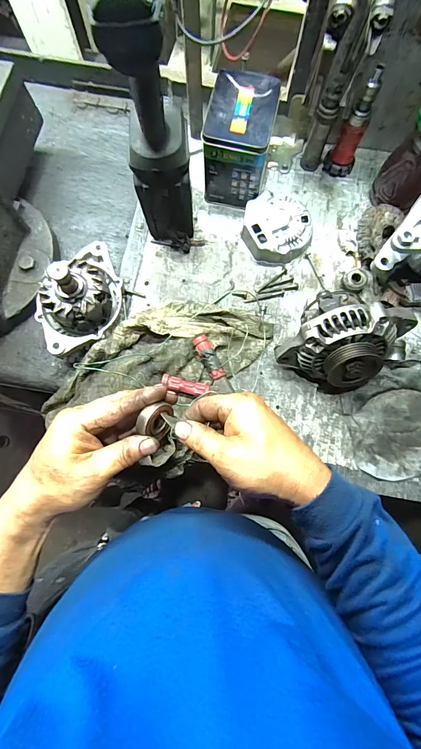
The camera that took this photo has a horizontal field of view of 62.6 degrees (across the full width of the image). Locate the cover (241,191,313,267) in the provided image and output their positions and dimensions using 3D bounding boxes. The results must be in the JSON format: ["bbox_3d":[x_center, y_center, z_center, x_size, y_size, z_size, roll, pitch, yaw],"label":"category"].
[{"bbox_3d":[0.107,-0.238,0.559,0.112,0.037,0.111,-30,79,-7],"label":"cover"}]

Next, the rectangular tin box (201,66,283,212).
[{"bbox_3d":[0.045,-0.360,0.542,0.088,0.127,0.130,12,77,2],"label":"rectangular tin box"}]

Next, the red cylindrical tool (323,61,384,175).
[{"bbox_3d":[0.222,-0.379,0.536,0.049,0.150,0.039,27,78,5],"label":"red cylindrical tool"}]

